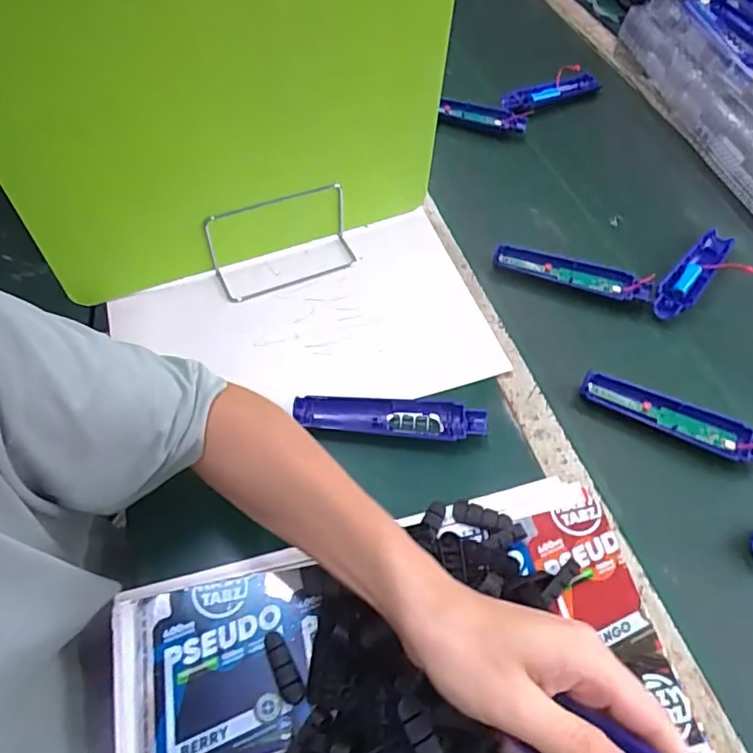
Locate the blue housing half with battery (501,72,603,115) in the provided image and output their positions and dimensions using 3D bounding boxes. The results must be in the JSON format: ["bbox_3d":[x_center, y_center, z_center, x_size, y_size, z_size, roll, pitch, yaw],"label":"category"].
[{"bbox_3d":[0.256,-0.419,0.836,0.166,0.023,0.036,-25,61,-18],"label":"blue housing half with battery"}]

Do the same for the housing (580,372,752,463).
[{"bbox_3d":[0.281,0.039,0.540,0.168,0.027,0.033,27,59,14],"label":"housing"}]

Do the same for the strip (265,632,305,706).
[{"bbox_3d":[-0.065,0.203,0.396,0.015,0.008,0.047,-24,61,-18],"label":"strip"}]

